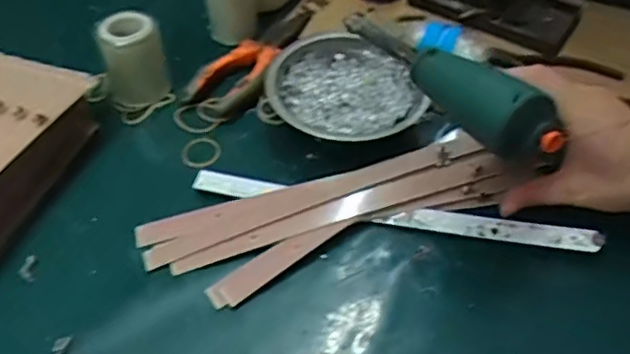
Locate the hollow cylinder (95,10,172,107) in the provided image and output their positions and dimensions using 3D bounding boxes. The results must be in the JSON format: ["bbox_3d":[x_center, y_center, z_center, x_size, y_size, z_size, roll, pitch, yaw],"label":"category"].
[{"bbox_3d":[-0.148,-0.095,0.507,0.049,0.070,0.040,-16,51,-15],"label":"hollow cylinder"}]

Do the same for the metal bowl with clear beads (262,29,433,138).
[{"bbox_3d":[0.021,-0.066,0.506,0.118,0.043,0.115,0,48,-1],"label":"metal bowl with clear beads"}]

